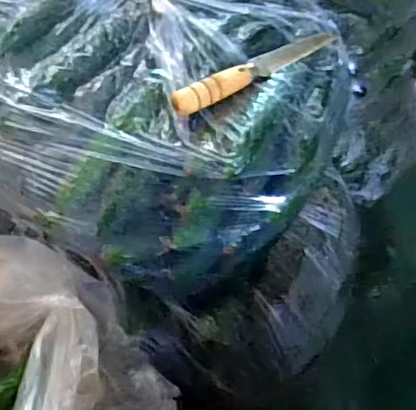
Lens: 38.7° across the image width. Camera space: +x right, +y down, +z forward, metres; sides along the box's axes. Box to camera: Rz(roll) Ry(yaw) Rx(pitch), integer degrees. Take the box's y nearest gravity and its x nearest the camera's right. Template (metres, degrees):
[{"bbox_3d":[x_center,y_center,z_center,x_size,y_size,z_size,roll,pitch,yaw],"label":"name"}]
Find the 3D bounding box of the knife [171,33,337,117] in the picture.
[{"bbox_3d":[0.056,-0.143,0.593,0.213,0.014,0.028,-31,56,-24],"label":"knife"}]

